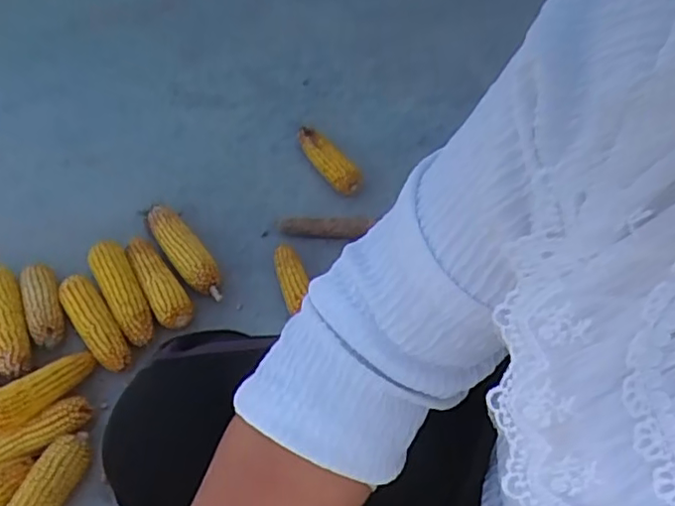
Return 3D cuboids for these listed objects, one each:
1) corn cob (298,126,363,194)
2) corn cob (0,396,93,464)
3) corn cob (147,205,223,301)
[{"bbox_3d":[-0.020,-0.155,0.946,0.053,0.046,0.120,-27,58,-21],"label":"corn cob"},{"bbox_3d":[-0.393,0.235,0.748,0.183,0.040,0.041,-25,58,-20],"label":"corn cob"},{"bbox_3d":[-0.226,-0.004,0.891,0.050,0.053,0.172,-32,60,-24],"label":"corn cob"}]

